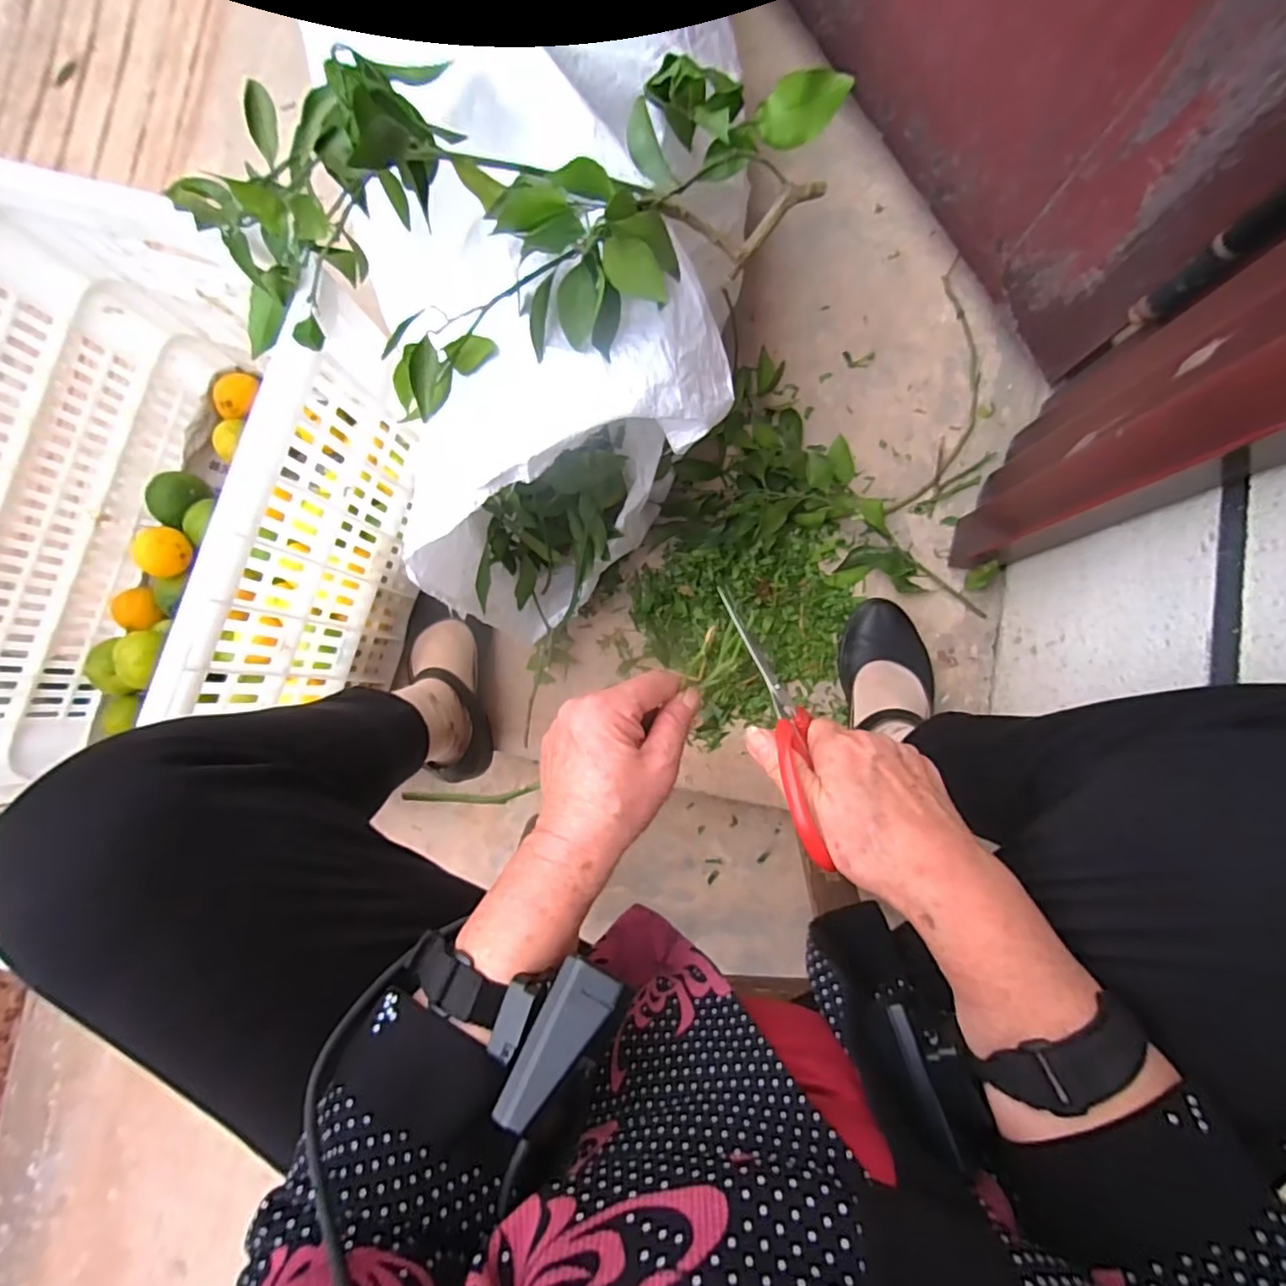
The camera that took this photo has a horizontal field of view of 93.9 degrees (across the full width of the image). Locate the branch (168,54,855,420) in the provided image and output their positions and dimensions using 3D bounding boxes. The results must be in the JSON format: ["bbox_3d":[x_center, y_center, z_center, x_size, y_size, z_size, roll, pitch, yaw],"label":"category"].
[{"bbox_3d":[-0.075,-0.287,0.396,0.449,0.129,0.206,-18,86,2],"label":"branch"}]

